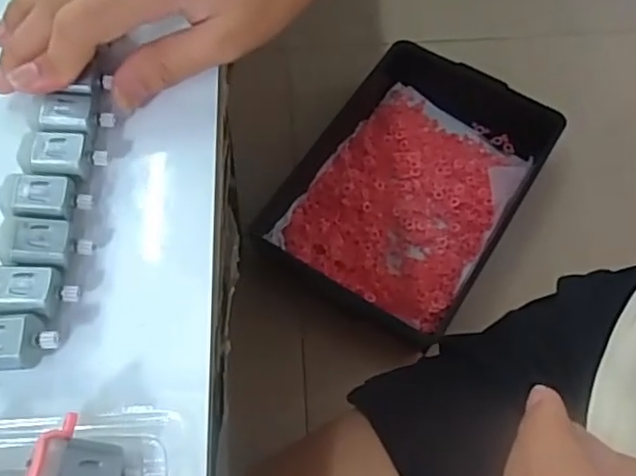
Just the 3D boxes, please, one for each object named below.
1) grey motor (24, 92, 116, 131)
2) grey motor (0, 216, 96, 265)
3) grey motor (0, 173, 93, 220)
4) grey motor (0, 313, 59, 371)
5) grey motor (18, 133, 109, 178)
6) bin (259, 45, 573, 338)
[{"bbox_3d":[-0.105,-0.050,0.272,0.034,0.014,0.018,-7,64,-3],"label":"grey motor"},{"bbox_3d":[-0.106,0.003,0.247,0.035,0.015,0.018,1,64,1],"label":"grey motor"},{"bbox_3d":[-0.109,-0.014,0.255,0.034,0.013,0.019,1,64,2],"label":"grey motor"},{"bbox_3d":[-0.110,0.038,0.230,0.033,0.017,0.020,1,64,1],"label":"grey motor"},{"bbox_3d":[-0.105,-0.032,0.264,0.034,0.013,0.019,0,64,1],"label":"grey motor"},{"bbox_3d":[0.155,-0.091,1.092,0.351,0.112,0.513,29,68,14],"label":"bin"}]

